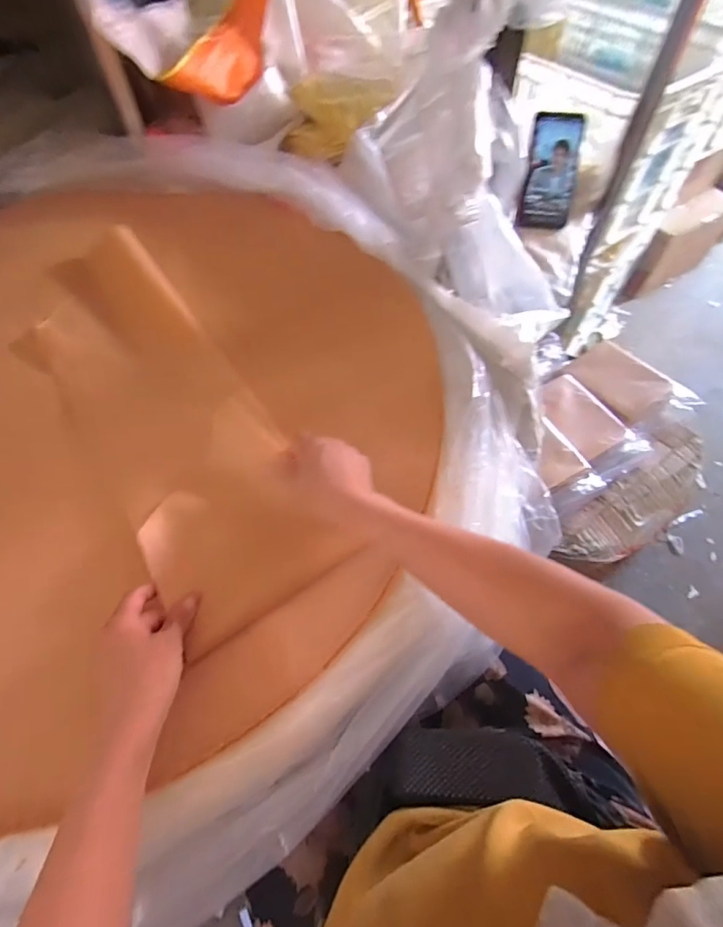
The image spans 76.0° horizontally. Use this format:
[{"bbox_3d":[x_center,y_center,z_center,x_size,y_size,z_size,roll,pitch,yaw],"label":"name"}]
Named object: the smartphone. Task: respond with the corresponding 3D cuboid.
[{"bbox_3d":[0.289,-0.443,0.703,0.074,0.015,0.156,7,104,5],"label":"smartphone"}]

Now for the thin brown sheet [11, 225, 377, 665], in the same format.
[{"bbox_3d":[-0.244,-0.084,0.554,0.195,0.036,0.588,-30,63,-16],"label":"thin brown sheet"}]

